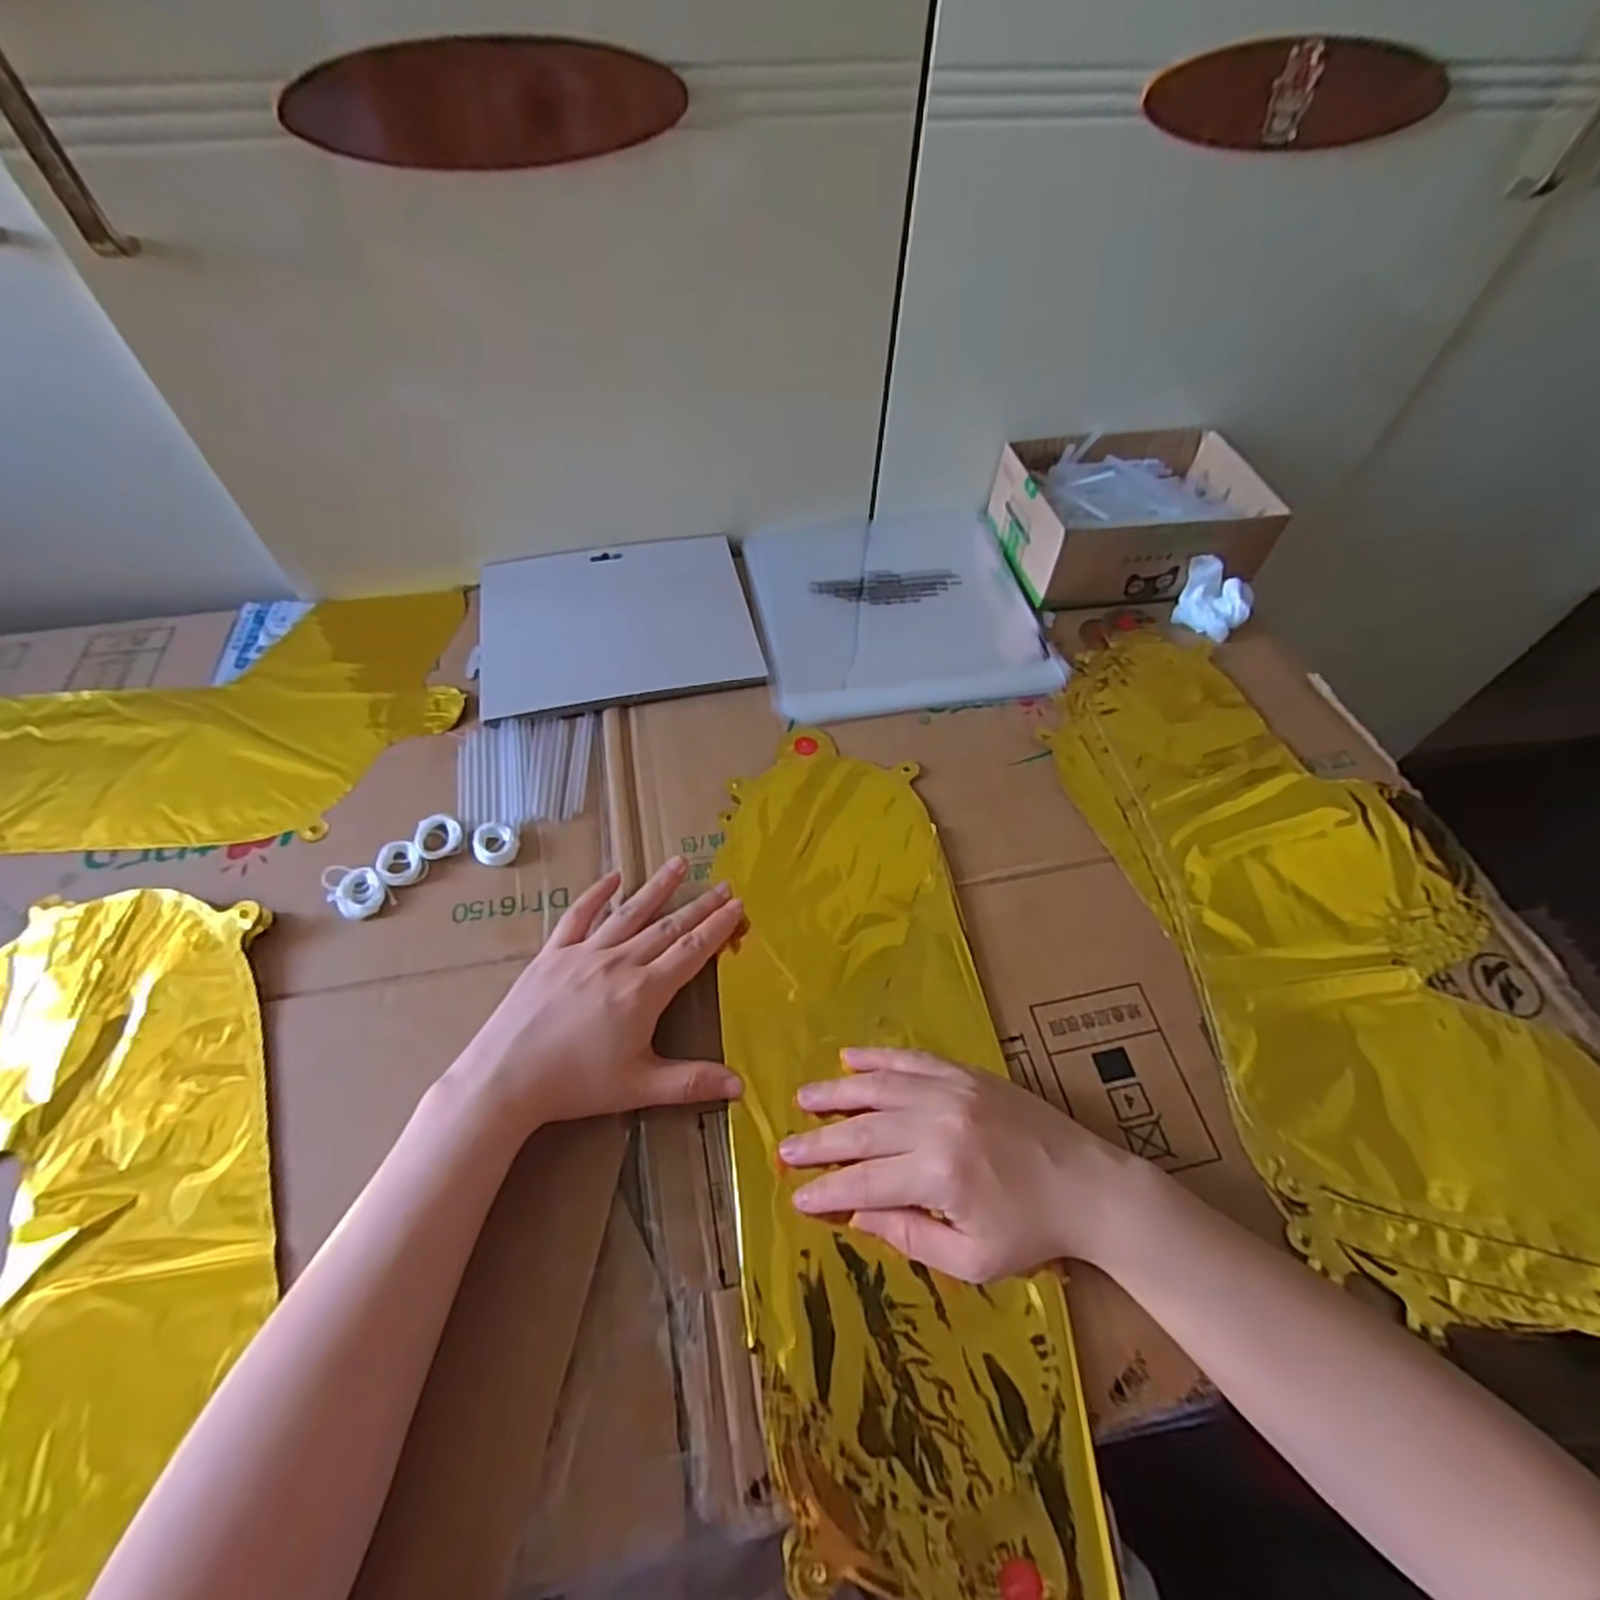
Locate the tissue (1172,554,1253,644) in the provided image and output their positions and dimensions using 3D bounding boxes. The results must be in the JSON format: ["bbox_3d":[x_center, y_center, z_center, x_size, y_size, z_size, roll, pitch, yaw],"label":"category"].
[{"bbox_3d":[0.316,-0.154,0.557,0.055,0.037,0.053,23,58,12],"label":"tissue"}]

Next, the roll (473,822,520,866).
[{"bbox_3d":[-0.178,0.026,0.433,0.025,0.005,0.028,-6,57,-6],"label":"roll"}]

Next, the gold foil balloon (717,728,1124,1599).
[{"bbox_3d":[0.035,0.143,0.373,0.137,0.013,0.417,-5,58,-6],"label":"gold foil balloon"}]

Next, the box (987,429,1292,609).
[{"bbox_3d":[0.270,-0.230,0.598,0.199,0.064,0.143,-9,57,-8],"label":"box"}]

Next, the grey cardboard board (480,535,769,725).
[{"bbox_3d":[-0.133,-0.133,0.538,0.190,0.005,0.161,-10,57,-9],"label":"grey cardboard board"}]

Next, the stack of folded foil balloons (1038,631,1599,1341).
[{"bbox_3d":[0.306,0.058,0.426,0.217,0.020,0.426,-10,57,-9],"label":"stack of folded foil balloons"}]

